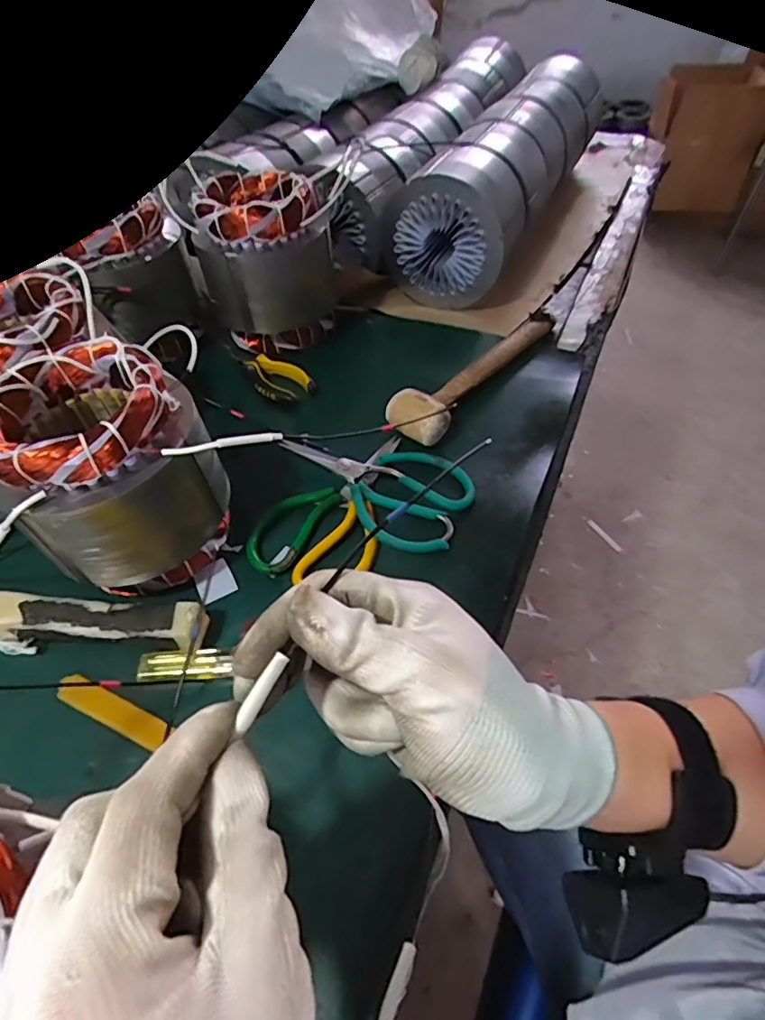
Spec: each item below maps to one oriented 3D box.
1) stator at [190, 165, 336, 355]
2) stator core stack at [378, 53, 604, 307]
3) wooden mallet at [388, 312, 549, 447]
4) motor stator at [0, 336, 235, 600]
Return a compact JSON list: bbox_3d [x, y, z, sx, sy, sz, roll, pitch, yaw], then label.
[{"bbox_3d":[-0.134,-0.296,0.647,0.146,0.162,0.146,-5,51,-3],"label":"stator"},{"bbox_3d":[0.205,-0.534,0.841,0.159,0.151,0.591,22,54,18],"label":"stator core stack"},{"bbox_3d":[0.108,-0.160,0.598,0.062,0.038,0.278,32,57,24],"label":"wooden mallet"},{"bbox_3d":[-0.208,-0.031,0.423,0.145,0.148,0.133,-25,55,-19],"label":"motor stator"}]

